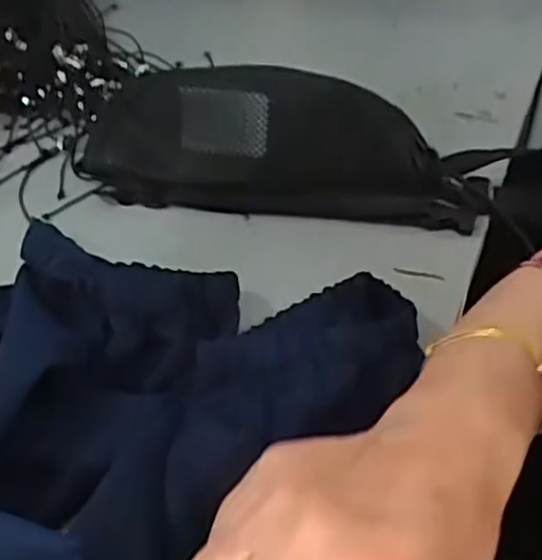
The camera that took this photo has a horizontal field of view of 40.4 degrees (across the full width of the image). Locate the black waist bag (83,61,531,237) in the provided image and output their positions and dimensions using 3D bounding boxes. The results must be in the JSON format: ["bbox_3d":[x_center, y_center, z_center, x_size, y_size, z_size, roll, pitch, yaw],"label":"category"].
[{"bbox_3d":[0.014,-0.117,0.589,0.320,0.083,0.110,6,39,10],"label":"black waist bag"}]

